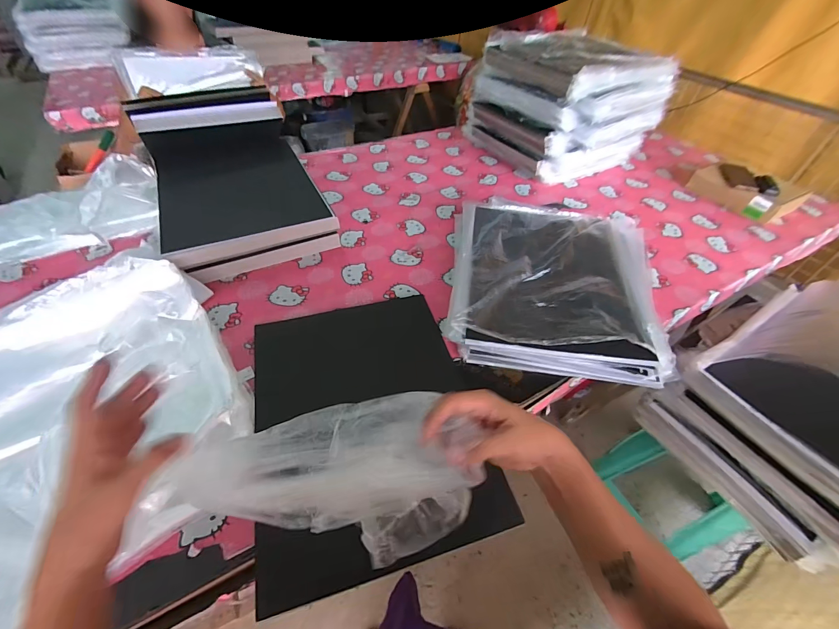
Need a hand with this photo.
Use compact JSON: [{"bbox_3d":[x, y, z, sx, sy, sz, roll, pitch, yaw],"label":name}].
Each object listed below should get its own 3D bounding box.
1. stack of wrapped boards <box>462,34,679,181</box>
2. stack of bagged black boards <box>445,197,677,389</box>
[{"bbox_3d":[0.539,-0.774,1.324,0.506,0.355,0.539,-22,53,-22],"label":"stack of wrapped boards"},{"bbox_3d":[0.335,-0.115,0.894,0.497,0.072,0.591,6,47,4],"label":"stack of bagged black boards"}]

